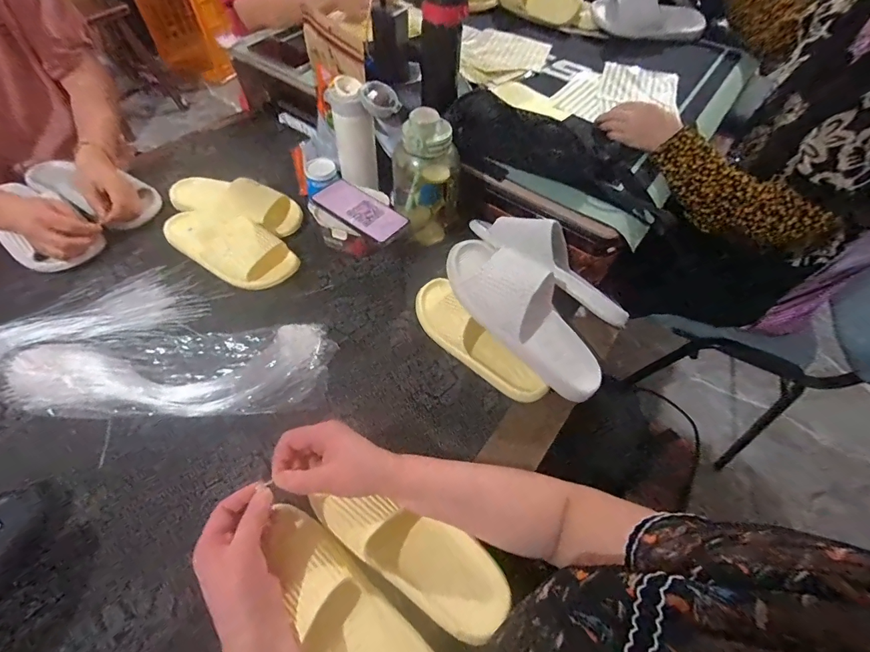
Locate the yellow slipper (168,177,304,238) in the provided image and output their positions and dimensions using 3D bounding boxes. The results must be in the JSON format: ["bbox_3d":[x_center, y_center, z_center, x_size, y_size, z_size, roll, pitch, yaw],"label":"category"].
[{"bbox_3d":[-0.376,-0.230,0.738,0.251,0.054,0.088,17,58,9],"label":"yellow slipper"}]

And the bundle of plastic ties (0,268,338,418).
[{"bbox_3d":[-0.446,0.030,0.564,0.574,0.043,0.286,-13,58,-10],"label":"bundle of plastic ties"}]

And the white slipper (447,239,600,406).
[{"bbox_3d":[0.131,-0.022,0.548,0.119,0.064,0.271,-40,85,-24],"label":"white slipper"}]

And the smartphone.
[{"bbox_3d":[-0.128,-0.199,0.677,0.164,0.013,0.079,35,62,19],"label":"smartphone"}]

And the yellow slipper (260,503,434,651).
[{"bbox_3d":[-0.090,0.286,0.393,0.085,0.068,0.225,-36,72,-23],"label":"yellow slipper"}]

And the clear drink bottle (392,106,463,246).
[{"bbox_3d":[-0.014,-0.246,0.666,0.110,0.204,0.106,2,57,-1],"label":"clear drink bottle"}]

